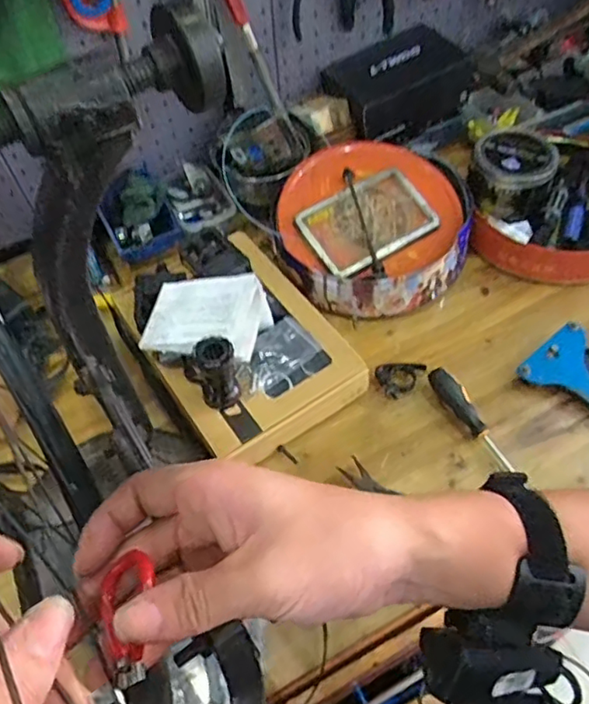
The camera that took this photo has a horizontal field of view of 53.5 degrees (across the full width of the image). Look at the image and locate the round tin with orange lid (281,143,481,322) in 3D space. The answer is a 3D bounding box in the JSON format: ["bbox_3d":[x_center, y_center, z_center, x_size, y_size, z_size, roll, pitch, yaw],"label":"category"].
[{"bbox_3d":[0.120,-0.189,0.864,0.273,0.090,0.289,34,71,8],"label":"round tin with orange lid"}]

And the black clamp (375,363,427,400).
[{"bbox_3d":[0.145,0.037,0.774,0.066,0.017,0.048,-8,55,-2],"label":"black clamp"}]

